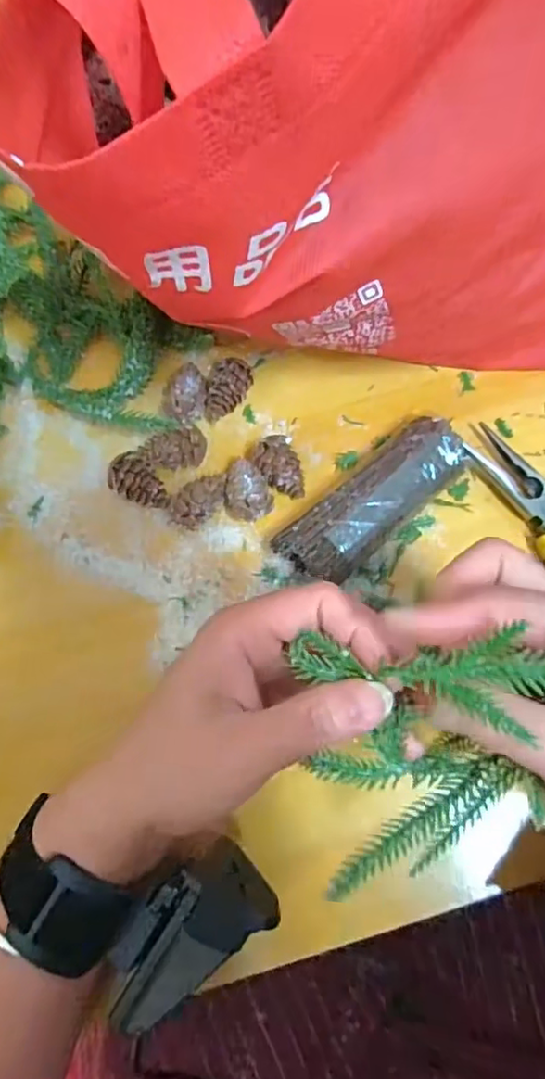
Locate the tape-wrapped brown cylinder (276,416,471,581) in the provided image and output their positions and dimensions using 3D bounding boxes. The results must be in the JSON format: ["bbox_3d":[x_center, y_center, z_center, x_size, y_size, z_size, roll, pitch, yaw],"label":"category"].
[{"bbox_3d":[0.053,-0.019,0.310,0.108,0.026,0.037,-41,76,-9],"label":"tape-wrapped brown cylinder"}]

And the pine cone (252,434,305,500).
[{"bbox_3d":[0.003,-0.039,0.319,0.023,0.021,0.033,-12,74,-1],"label":"pine cone"}]

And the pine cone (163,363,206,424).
[{"bbox_3d":[-0.047,-0.081,0.332,0.021,0.020,0.037,0,74,2],"label":"pine cone"}]

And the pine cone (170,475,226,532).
[{"bbox_3d":[-0.038,-0.019,0.315,0.019,0.020,0.033,34,78,11],"label":"pine cone"}]

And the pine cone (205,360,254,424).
[{"bbox_3d":[-0.024,-0.083,0.332,0.019,0.023,0.033,21,76,8],"label":"pine cone"}]

